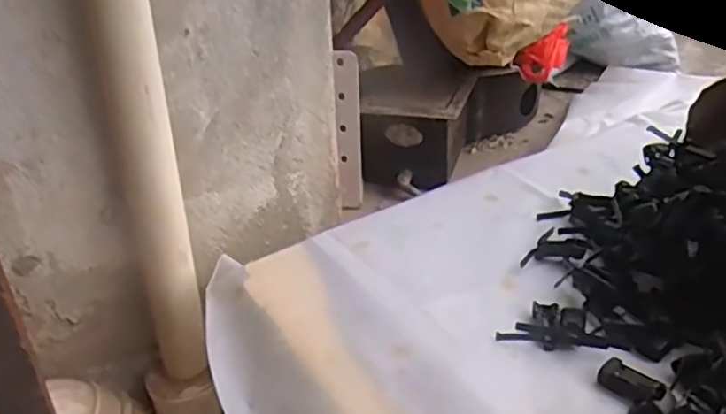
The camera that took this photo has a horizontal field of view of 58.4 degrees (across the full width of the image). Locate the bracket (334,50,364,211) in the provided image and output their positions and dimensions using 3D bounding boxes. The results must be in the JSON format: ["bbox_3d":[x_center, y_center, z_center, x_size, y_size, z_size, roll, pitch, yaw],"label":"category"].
[{"bbox_3d":[-0.017,-0.084,0.759,0.033,0.196,0.010,-17,34,-23],"label":"bracket"}]

